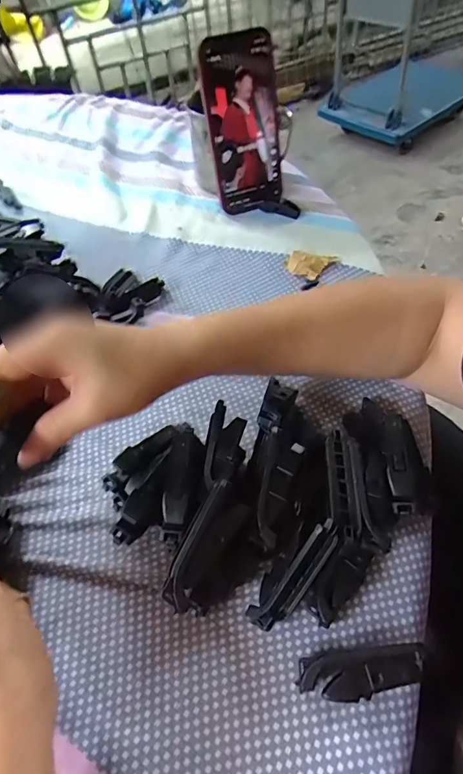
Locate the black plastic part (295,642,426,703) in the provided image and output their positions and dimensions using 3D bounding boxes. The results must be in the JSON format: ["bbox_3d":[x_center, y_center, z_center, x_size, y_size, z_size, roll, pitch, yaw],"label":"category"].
[{"bbox_3d":[0.070,0.153,0.235,0.068,0.015,0.023,-10,54,-2],"label":"black plastic part"}]

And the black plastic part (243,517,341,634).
[{"bbox_3d":[0.036,0.106,0.247,0.021,0.014,0.072,39,95,28],"label":"black plastic part"}]

